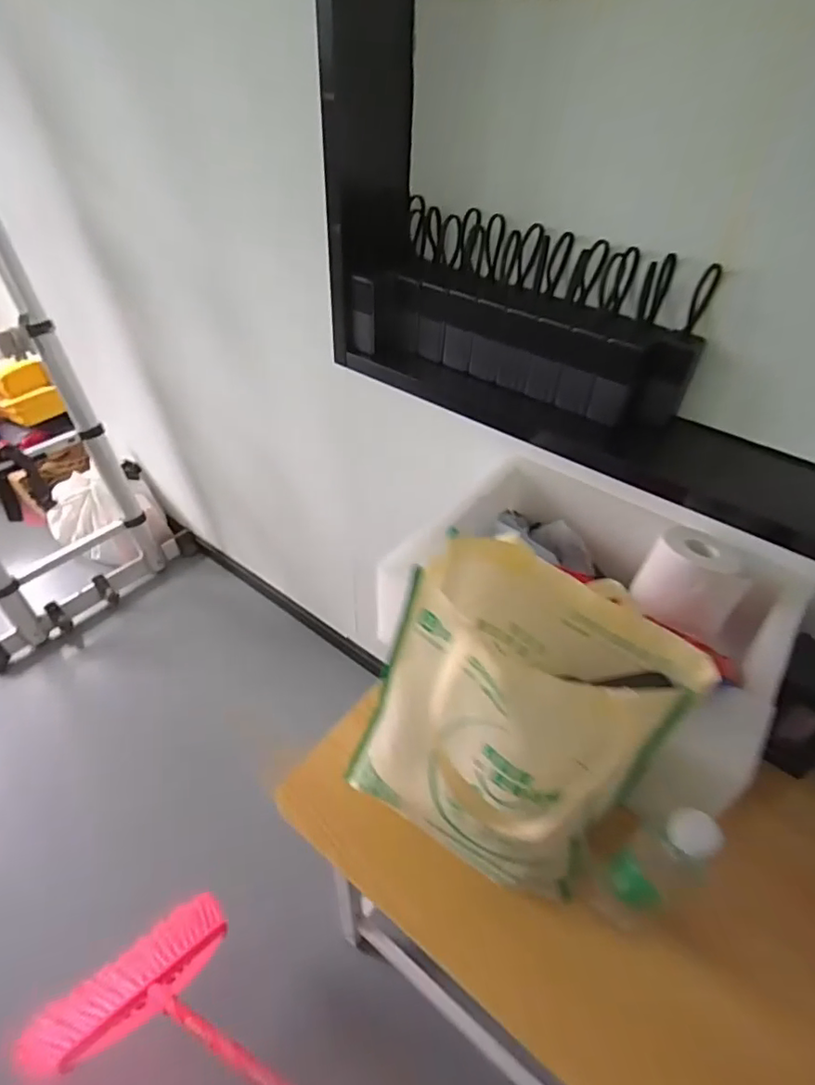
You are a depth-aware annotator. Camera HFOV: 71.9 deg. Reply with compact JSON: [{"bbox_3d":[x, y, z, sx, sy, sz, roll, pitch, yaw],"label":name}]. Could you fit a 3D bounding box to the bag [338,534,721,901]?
[{"bbox_3d":[0.102,0.166,0.552,0.263,0.278,0.207,26,48,23],"label":"bag"}]

